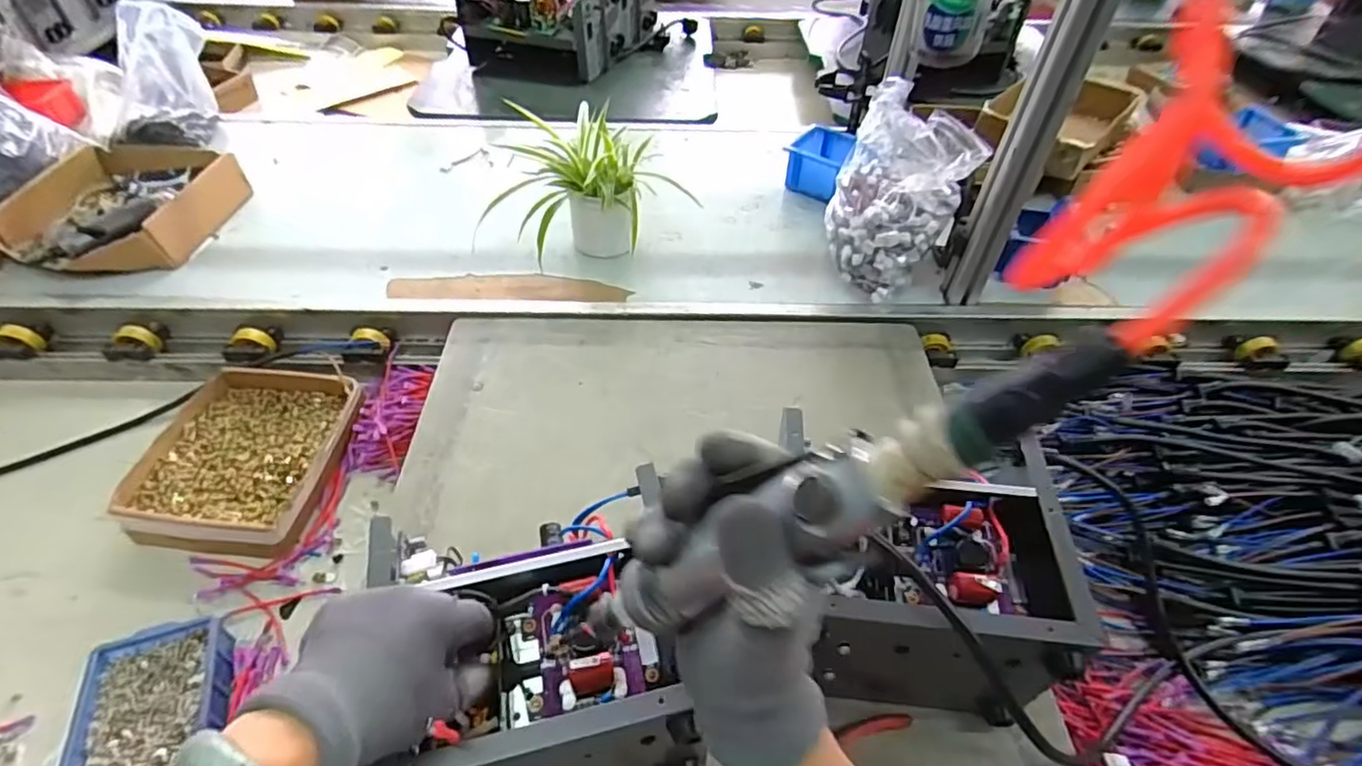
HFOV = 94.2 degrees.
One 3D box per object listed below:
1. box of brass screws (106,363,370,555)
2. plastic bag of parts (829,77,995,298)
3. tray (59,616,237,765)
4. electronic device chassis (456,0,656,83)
[{"bbox_3d":[-0.496,0.081,0.729,0.199,0.048,0.222,6,48,3],"label":"box of brass screws"},{"bbox_3d":[0.276,-0.232,0.831,0.160,0.217,0.151,23,51,18],"label":"plastic bag of parts"},{"bbox_3d":[-0.447,0.285,0.542,0.102,0.048,0.146,-11,49,-12],"label":"tray"},{"bbox_3d":[-0.244,-0.803,1.348,0.283,0.155,0.377,19,50,14],"label":"electronic device chassis"}]

